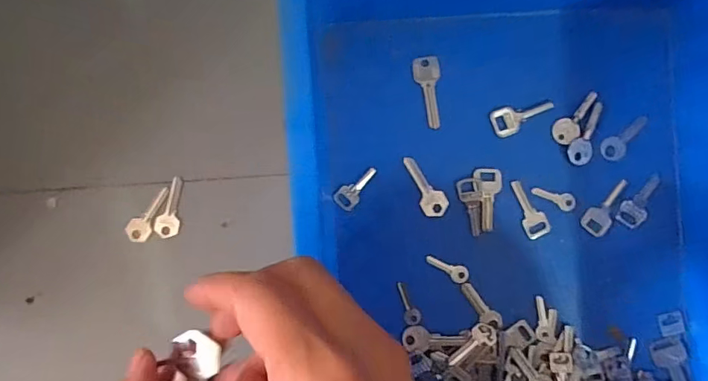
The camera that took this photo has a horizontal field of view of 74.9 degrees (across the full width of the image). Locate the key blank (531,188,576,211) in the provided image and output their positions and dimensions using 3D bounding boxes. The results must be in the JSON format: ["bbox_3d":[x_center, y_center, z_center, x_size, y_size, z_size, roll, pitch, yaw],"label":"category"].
[{"bbox_3d":[0.171,0.005,0.394,0.038,0.004,0.014,25,86,1],"label":"key blank"}]

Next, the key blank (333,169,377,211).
[{"bbox_3d":[0.002,-0.003,0.391,0.019,0.005,0.042,40,86,2],"label":"key blank"}]

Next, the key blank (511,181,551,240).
[{"bbox_3d":[0.149,0.015,0.392,0.021,0.004,0.052,-23,86,-3],"label":"key blank"}]

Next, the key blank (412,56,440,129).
[{"bbox_3d":[0.063,-0.083,0.391,0.022,0.004,0.061,-5,86,-2],"label":"key blank"}]

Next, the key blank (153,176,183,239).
[{"bbox_3d":[-0.164,0.016,0.420,0.020,0.006,0.056,19,85,0],"label":"key blank"}]

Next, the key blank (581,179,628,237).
[{"bbox_3d":[0.216,0.014,0.392,0.023,0.004,0.053,38,86,2],"label":"key blank"}]

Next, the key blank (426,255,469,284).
[{"bbox_3d":[0.079,0.066,0.392,0.038,0.004,0.014,25,86,1],"label":"key blank"}]

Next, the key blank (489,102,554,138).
[{"bbox_3d":[0.143,-0.064,0.390,0.053,0.004,0.024,-20,86,-3],"label":"key blank"}]

